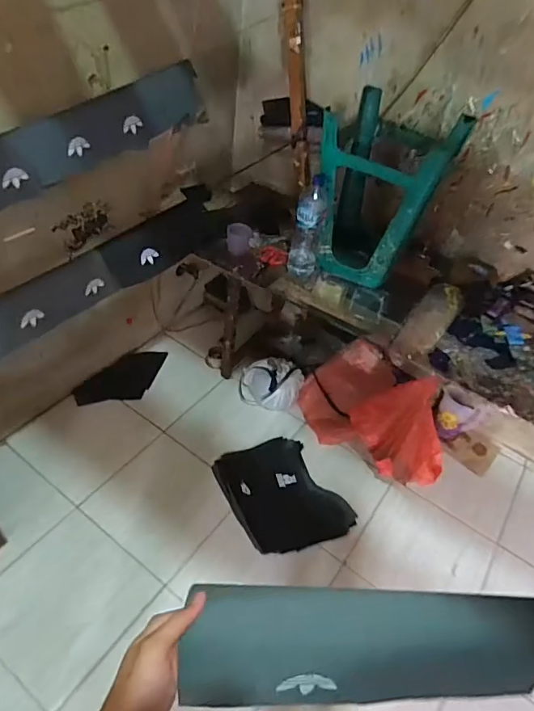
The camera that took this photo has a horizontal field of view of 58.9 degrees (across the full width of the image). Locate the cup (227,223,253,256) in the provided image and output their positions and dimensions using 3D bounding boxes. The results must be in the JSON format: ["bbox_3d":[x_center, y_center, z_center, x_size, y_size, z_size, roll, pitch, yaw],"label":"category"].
[{"bbox_3d":[-0.087,-0.363,1.482,0.076,0.071,0.075,4,46,-5],"label":"cup"}]

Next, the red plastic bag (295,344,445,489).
[{"bbox_3d":[0.443,0.156,1.759,0.382,0.405,0.603,-34,59,-32],"label":"red plastic bag"}]

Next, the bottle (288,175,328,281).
[{"bbox_3d":[0.121,-0.374,1.422,0.088,0.293,0.091,8,46,-1],"label":"bottle"}]

